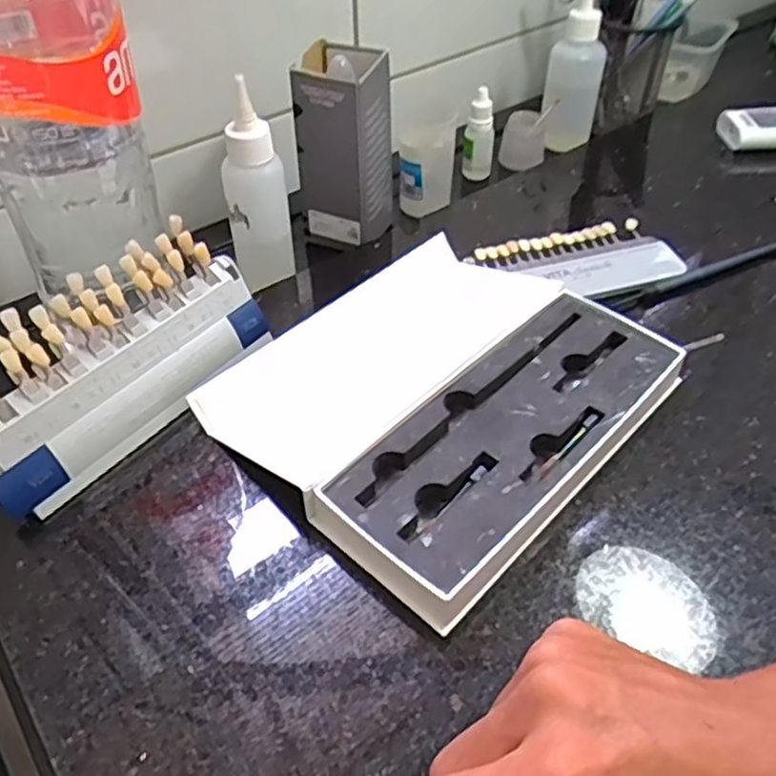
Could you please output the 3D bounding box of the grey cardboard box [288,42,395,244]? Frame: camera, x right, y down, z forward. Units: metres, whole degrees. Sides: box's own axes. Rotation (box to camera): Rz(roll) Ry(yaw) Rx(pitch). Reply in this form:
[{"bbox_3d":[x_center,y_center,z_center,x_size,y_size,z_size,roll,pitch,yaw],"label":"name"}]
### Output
[{"bbox_3d":[-0.031,-0.173,0.516,0.059,0.126,0.061,13,48,14],"label":"grey cardboard box"}]

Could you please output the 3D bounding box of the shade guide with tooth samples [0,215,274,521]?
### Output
[{"bbox_3d":[-0.144,-0.014,0.380,0.045,0.082,0.179,30,53,27],"label":"shade guide with tooth samples"}]

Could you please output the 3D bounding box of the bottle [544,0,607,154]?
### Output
[{"bbox_3d":[0.159,-0.265,0.602,0.045,0.129,0.043,11,47,12],"label":"bottle"}]

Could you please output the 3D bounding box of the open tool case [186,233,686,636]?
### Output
[{"bbox_3d":[0.027,-0.003,0.393,0.190,0.025,0.215,33,54,28],"label":"open tool case"}]

